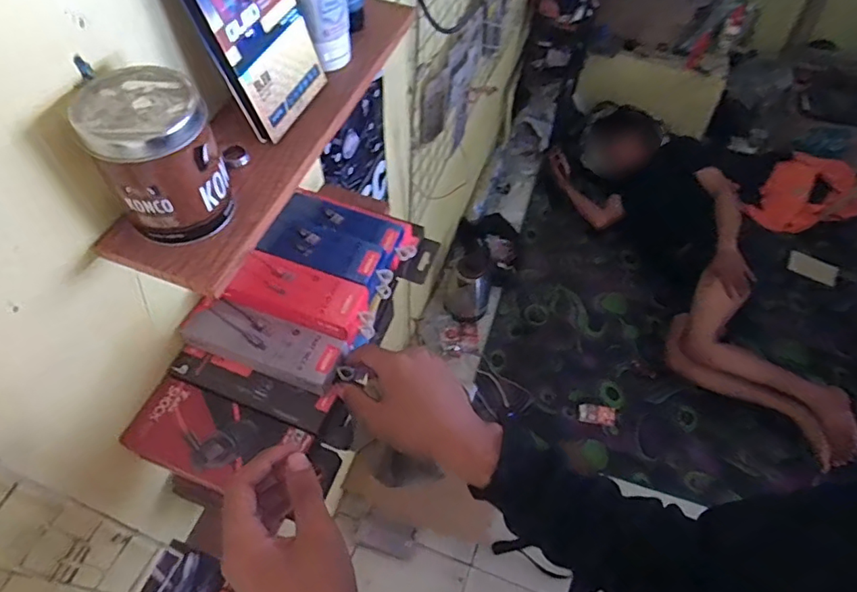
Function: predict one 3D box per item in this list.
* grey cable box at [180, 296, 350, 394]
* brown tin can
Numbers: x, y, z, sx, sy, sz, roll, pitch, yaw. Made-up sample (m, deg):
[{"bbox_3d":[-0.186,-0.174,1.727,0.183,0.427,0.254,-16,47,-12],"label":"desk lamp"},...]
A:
[{"bbox_3d":[-0.158,0.044,0.510,0.151,0.028,0.051,17,57,7],"label":"grey cable box"},{"bbox_3d":[-0.182,-0.094,0.361,0.071,0.092,0.074,1,56,-2],"label":"brown tin can"}]

